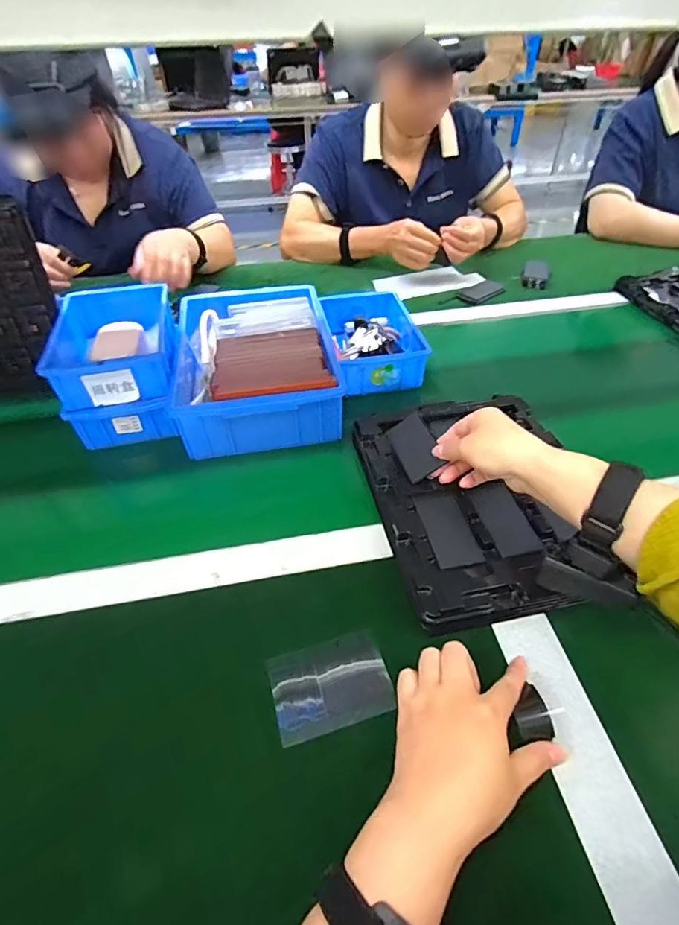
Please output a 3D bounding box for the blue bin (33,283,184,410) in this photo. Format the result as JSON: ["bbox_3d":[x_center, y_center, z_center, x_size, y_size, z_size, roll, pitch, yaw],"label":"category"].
[{"bbox_3d":[-0.288,-0.161,0.593,0.133,0.056,0.210,-10,46,-9],"label":"blue bin"}]

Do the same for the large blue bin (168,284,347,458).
[{"bbox_3d":[-0.120,-0.148,0.645,0.210,0.076,0.307,-8,46,-6],"label":"large blue bin"}]

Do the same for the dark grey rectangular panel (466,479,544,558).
[{"bbox_3d":[0.164,0.055,0.453,0.044,0.004,0.084,-9,46,-7],"label":"dark grey rectangular panel"}]

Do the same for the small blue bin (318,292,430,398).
[{"bbox_3d":[0.044,-0.191,0.705,0.128,0.061,0.204,-9,46,-7],"label":"small blue bin"}]

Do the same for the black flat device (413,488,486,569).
[{"bbox_3d":[0.106,0.062,0.445,0.045,0.004,0.087,-9,46,-7],"label":"black flat device"}]

